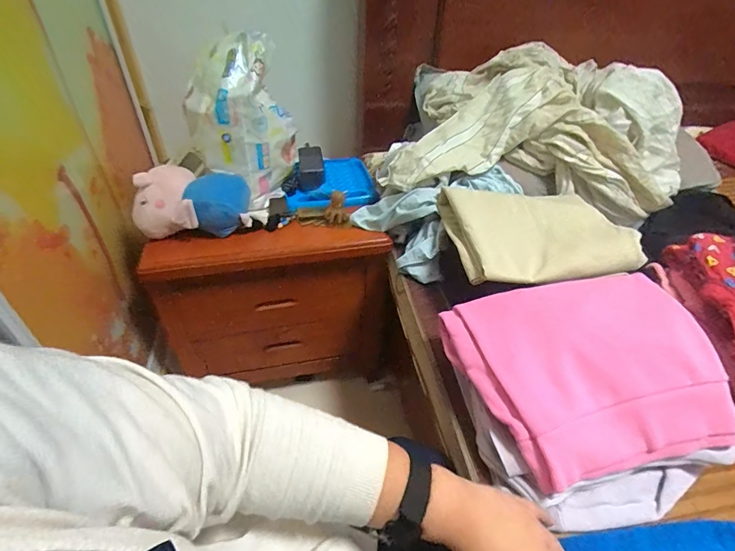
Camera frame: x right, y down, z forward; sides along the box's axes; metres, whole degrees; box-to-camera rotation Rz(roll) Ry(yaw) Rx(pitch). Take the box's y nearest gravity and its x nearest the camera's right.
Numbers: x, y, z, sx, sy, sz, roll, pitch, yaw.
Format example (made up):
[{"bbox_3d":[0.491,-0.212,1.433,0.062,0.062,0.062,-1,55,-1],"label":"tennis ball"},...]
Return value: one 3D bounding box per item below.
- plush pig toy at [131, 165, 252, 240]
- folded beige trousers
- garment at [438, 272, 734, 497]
[{"bbox_3d":[-0.331,-0.147,0.788,0.222,0.113,0.110,3,41,1],"label":"plush pig toy"},{"bbox_3d":[0.272,-0.078,0.675,0.264,0.042,0.230,-6,41,-9],"label":"folded beige trousers"},{"bbox_3d":[0.264,0.103,0.504,0.279,0.094,0.234,-7,41,-10],"label":"garment"}]

